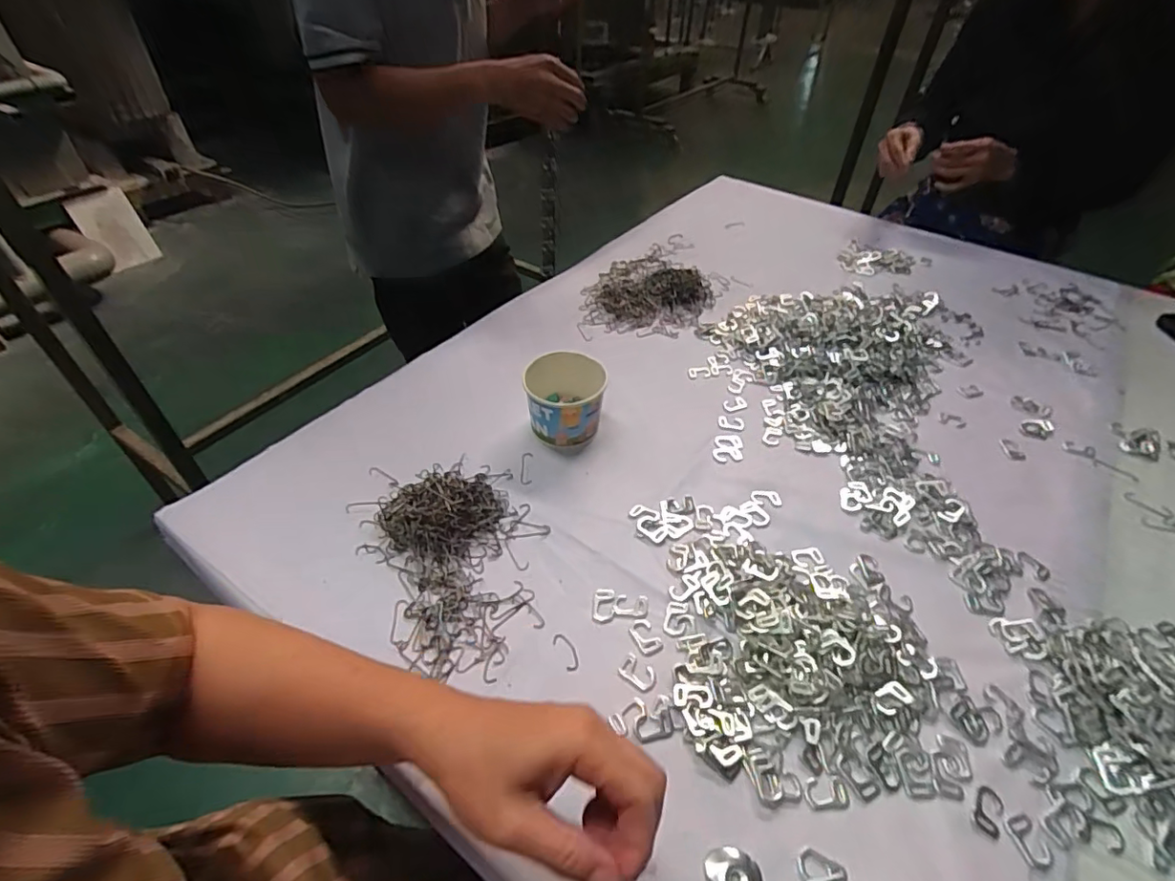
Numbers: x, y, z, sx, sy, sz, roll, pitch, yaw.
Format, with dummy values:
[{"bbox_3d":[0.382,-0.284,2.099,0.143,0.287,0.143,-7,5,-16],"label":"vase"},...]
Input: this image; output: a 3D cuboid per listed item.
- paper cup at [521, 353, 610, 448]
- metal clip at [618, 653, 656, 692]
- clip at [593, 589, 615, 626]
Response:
[{"bbox_3d":[-0.027,-0.043,0.646,0.090,0.080,0.090,0,45,0],"label":"paper cup"},{"bbox_3d":[0.042,0.190,0.456,0.030,0.004,0.021,29,52,25],"label":"metal clip"},{"bbox_3d":[0.015,0.148,0.498,0.020,0.004,0.034,2,45,1],"label":"clip"}]

